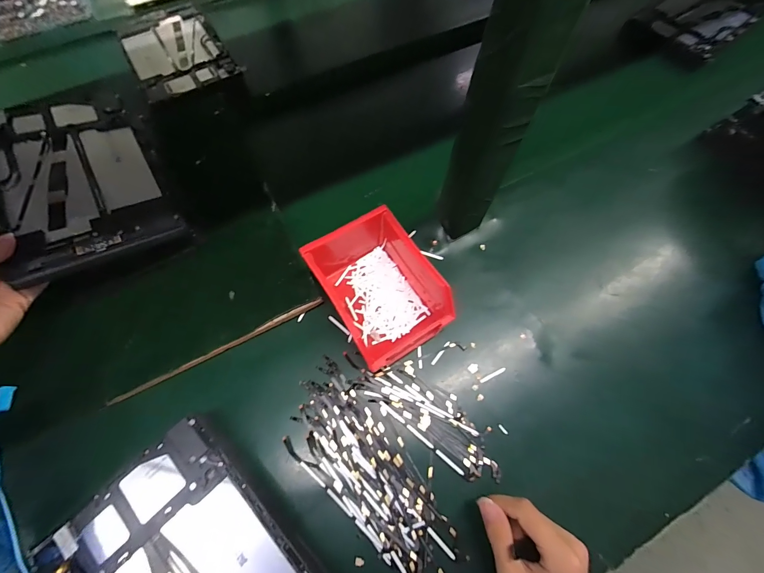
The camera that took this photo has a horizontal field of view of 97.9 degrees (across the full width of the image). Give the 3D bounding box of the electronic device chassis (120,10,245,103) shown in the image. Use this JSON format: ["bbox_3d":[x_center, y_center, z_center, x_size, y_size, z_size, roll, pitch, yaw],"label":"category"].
[{"bbox_3d":[-0.344,-0.392,0.557,0.145,0.009,0.208,-31,70,-13],"label":"electronic device chassis"}]

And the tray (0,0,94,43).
[{"bbox_3d":[-0.660,-0.548,0.643,0.166,0.013,0.206,-26,69,-11],"label":"tray"}]

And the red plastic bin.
[{"bbox_3d":[-0.008,-0.004,0.363,0.106,0.072,0.159,-31,70,-13],"label":"red plastic bin"}]

